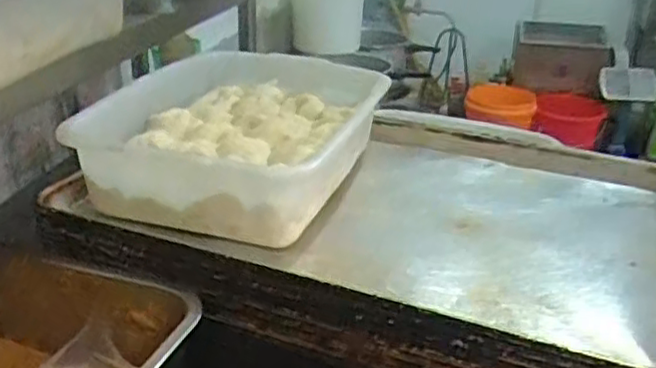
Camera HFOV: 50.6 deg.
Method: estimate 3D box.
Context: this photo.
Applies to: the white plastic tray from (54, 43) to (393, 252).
[{"bbox_3d":[-0.099,-0.058,0.781,0.285,0.087,0.345,6,25,9],"label":"white plastic tray"}]

